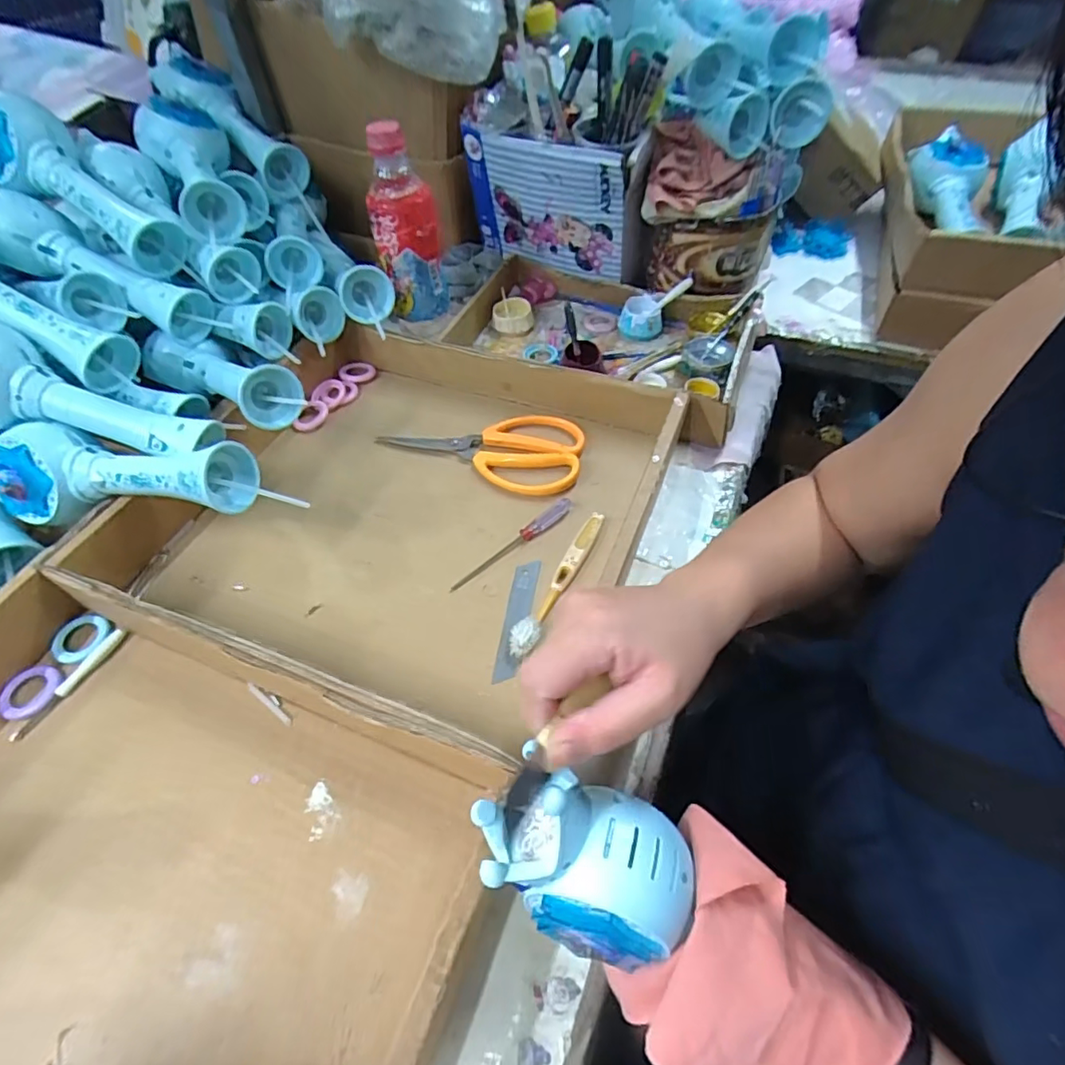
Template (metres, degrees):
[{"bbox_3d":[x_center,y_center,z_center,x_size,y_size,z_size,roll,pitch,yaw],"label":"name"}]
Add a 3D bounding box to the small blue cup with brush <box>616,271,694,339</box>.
[{"bbox_3d":[0.130,-0.249,0.608,0.070,0.047,0.042,-31,57,-21],"label":"small blue cup with brush"}]

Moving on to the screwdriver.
[{"bbox_3d":[-0.014,0.009,0.442,0.120,0.010,0.014,-38,60,-24],"label":"screwdriver"}]

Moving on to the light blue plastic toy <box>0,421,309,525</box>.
[{"bbox_3d":[-0.298,-0.042,0.412,0.262,0.052,0.055,3,52,4],"label":"light blue plastic toy"}]

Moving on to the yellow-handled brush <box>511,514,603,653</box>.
[{"bbox_3d":[0.022,0.035,0.417,0.017,0.015,0.138,25,57,20],"label":"yellow-handled brush"}]

